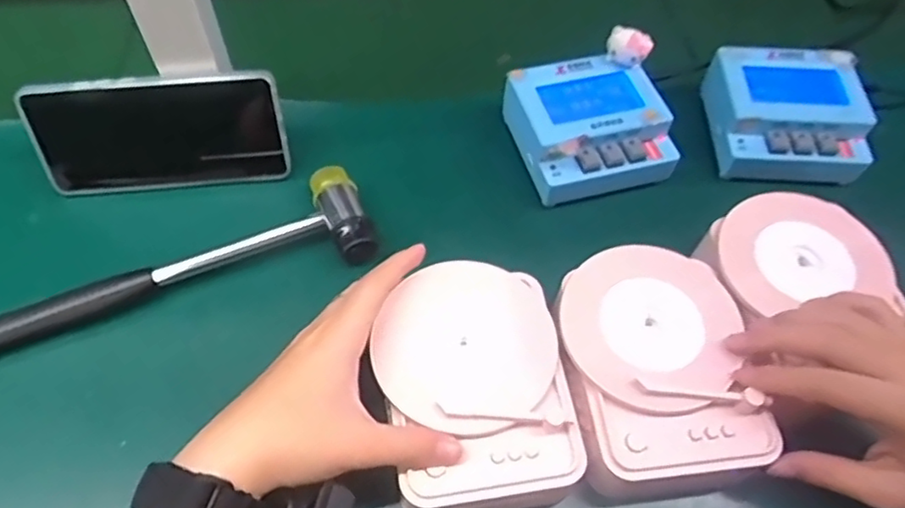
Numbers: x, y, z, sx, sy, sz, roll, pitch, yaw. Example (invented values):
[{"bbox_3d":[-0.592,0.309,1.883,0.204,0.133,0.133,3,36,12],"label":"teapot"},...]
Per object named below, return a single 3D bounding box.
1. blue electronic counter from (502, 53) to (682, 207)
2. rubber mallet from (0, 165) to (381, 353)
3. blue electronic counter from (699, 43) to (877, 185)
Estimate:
[{"bbox_3d":[0.101,-0.095,0.470,0.102,0.041,0.097,-11,58,-9],"label":"blue electronic counter"},{"bbox_3d":[-0.188,0.009,0.420,0.268,0.033,0.068,-16,59,-12],"label":"rubber mallet"},{"bbox_3d":[0.256,-0.107,0.489,0.107,0.044,0.100,6,57,2],"label":"blue electronic counter"}]

